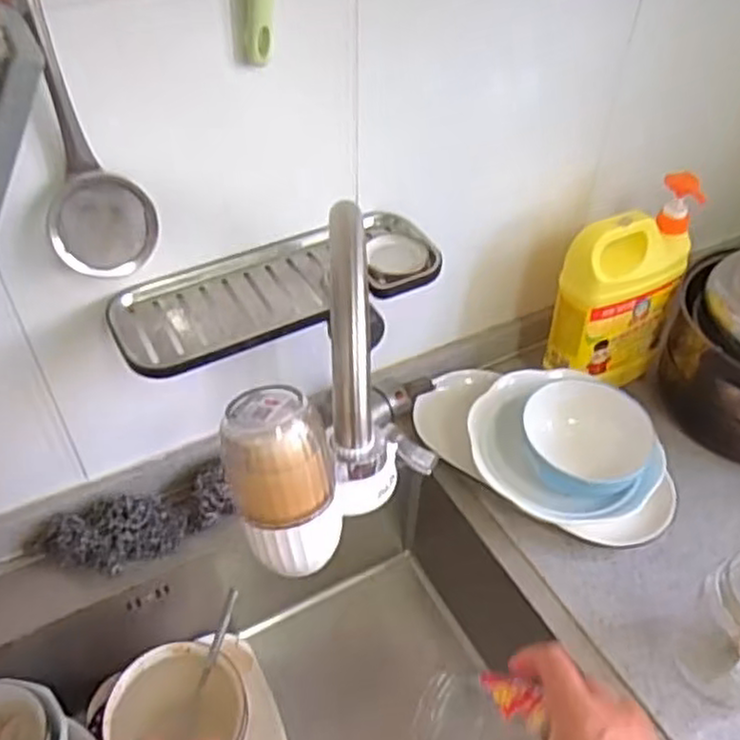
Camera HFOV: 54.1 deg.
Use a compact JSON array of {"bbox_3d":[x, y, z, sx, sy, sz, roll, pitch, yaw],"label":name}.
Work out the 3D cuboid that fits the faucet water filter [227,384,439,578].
[{"bbox_3d":[-0.016,0.053,0.425,0.138,0.098,0.073,-19,49,-20],"label":"faucet water filter"}]

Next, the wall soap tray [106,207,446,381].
[{"bbox_3d":[-0.071,-0.064,0.605,0.274,0.022,0.132,-15,47,-17],"label":"wall soap tray"}]

